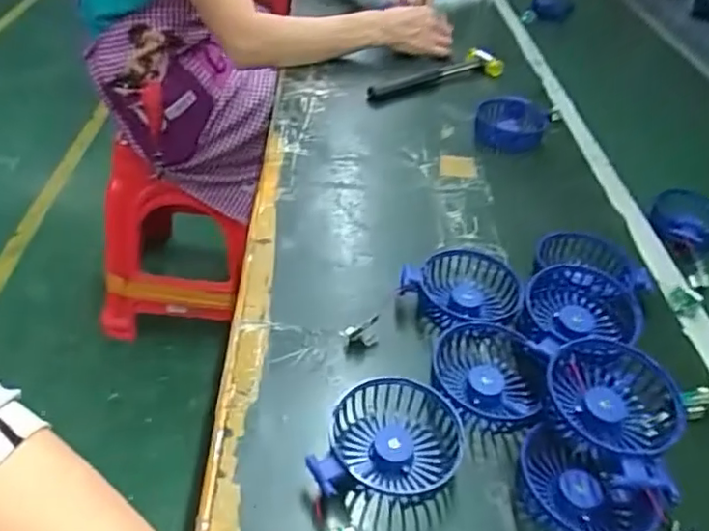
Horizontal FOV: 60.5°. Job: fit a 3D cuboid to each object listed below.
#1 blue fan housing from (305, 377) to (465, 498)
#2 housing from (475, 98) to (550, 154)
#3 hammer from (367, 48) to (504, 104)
[{"bbox_3d":[0.023,0.118,0.419,0.108,0.029,0.074,-4,42,-11],"label":"blue fan housing"},{"bbox_3d":[0.205,-0.187,0.797,0.088,0.030,0.109,15,42,10],"label":"housing"},{"bbox_3d":[0.122,-0.274,0.895,0.248,0.027,0.064,-26,50,-31],"label":"hammer"}]

